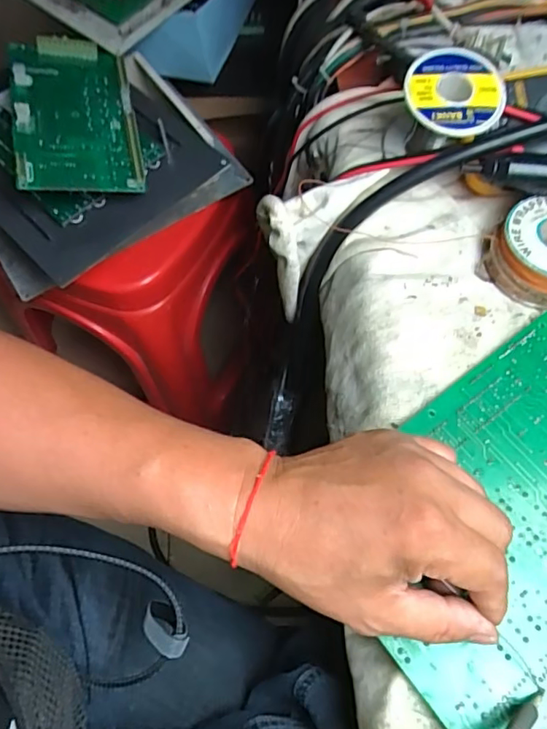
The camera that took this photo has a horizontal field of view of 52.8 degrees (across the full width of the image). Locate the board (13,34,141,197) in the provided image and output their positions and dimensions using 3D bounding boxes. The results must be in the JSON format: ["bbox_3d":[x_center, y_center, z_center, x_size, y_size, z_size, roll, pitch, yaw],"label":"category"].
[{"bbox_3d":[-0.204,-0.257,0.561,0.116,0.018,0.192,-7,75,-16],"label":"board"}]

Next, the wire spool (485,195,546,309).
[{"bbox_3d":[0.182,-0.075,0.364,0.067,0.028,0.069,-1,66,1],"label":"wire spool"}]

